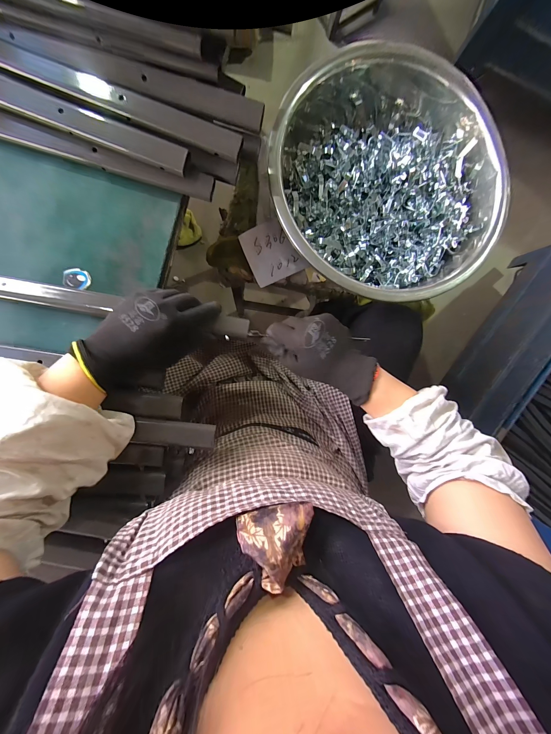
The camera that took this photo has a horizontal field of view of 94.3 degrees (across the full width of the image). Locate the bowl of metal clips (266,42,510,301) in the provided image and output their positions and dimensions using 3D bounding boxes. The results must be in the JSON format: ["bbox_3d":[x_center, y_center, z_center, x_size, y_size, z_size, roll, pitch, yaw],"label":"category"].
[{"bbox_3d":[0.179,-0.292,0.426,0.372,0.106,0.354,0,93,-7],"label":"bowl of metal clips"}]

